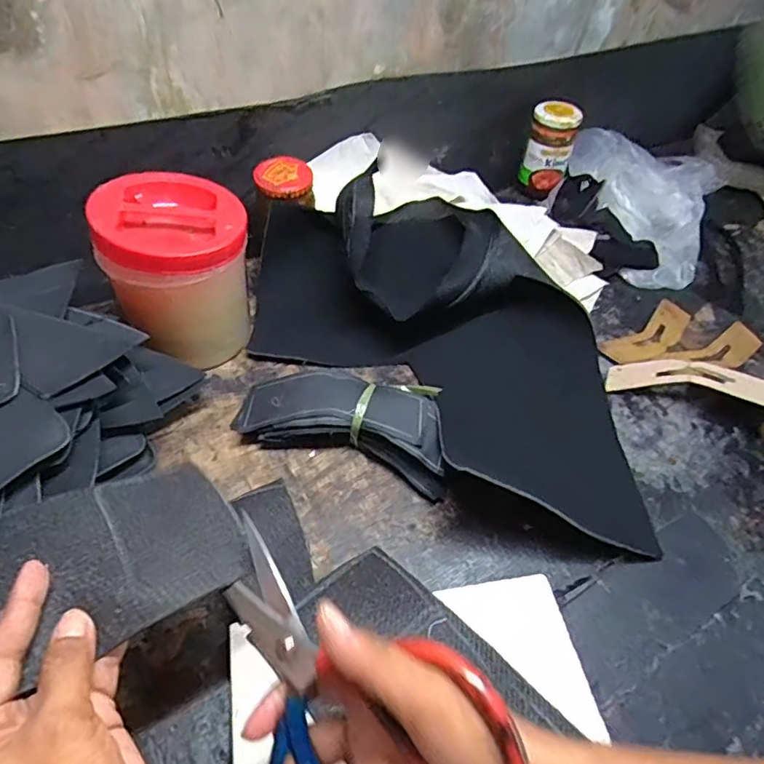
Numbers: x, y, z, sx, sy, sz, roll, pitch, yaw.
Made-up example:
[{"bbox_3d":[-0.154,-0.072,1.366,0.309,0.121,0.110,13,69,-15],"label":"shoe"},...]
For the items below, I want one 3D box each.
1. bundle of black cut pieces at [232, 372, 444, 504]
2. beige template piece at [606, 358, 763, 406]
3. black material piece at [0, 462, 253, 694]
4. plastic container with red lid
[{"bbox_3d":[-0.029,0.031,0.475,0.176,0.036,0.078,15,50,8],"label":"bundle of black cut pieces"},{"bbox_3d":[0.297,-0.003,0.534,0.143,0.014,0.052,8,55,24],"label":"beige template piece"},{"bbox_3d":[-0.148,0.094,0.311,0.125,0.034,0.100,-24,55,-23],"label":"black material piece"},{"bbox_3d":[-0.178,-0.097,0.498,0.112,0.146,0.106,-13,52,-16],"label":"plastic container with red lid"}]

